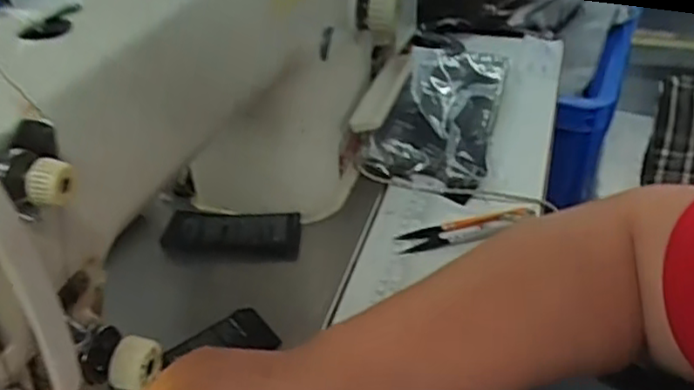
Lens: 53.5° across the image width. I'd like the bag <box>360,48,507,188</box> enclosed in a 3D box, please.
[{"bbox_3d":[0.083,-0.072,0.595,0.096,0.035,0.185,11,37,15],"label":"bag"}]

